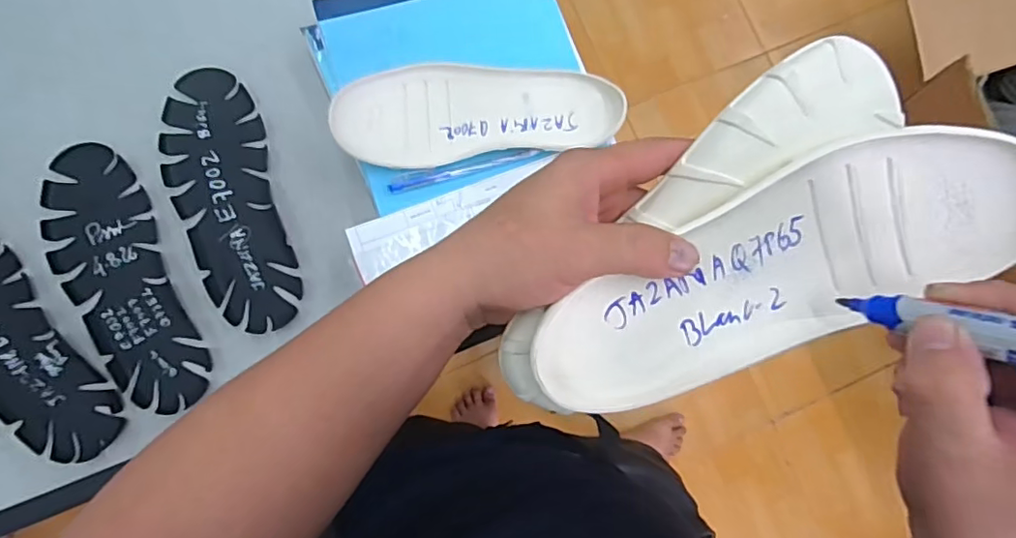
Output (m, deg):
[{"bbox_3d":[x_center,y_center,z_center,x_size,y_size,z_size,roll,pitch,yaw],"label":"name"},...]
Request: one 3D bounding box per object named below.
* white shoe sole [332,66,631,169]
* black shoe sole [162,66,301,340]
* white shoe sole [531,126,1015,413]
[{"bbox_3d":[-0.024,-0.139,0.503,0.243,0.019,0.088,-4,83,-5],"label":"white shoe sole"},{"bbox_3d":[-0.259,-0.065,0.529,0.091,0.009,0.251,-16,84,-6],"label":"black shoe sole"},{"bbox_3d":[0.127,0.000,0.273,0.237,0.029,0.079,-24,85,1],"label":"white shoe sole"}]

